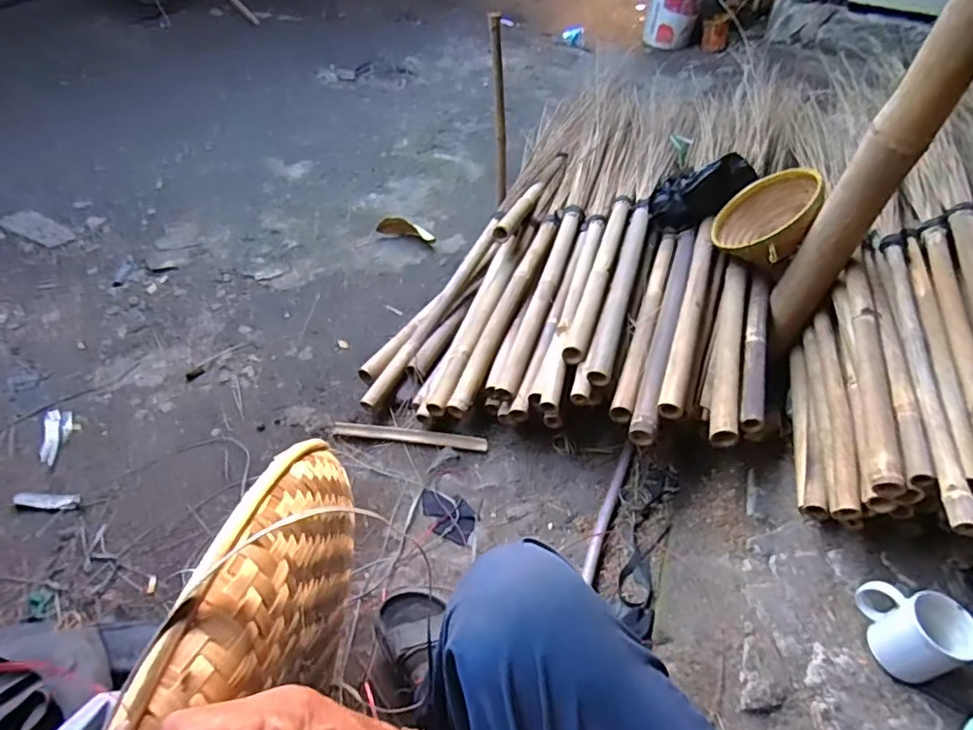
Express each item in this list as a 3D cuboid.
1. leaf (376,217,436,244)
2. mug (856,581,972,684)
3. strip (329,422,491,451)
[{"bbox_3d":[-0.228,-0.382,1.592,0.176,0.067,0.029,19,47,11],"label":"leaf"},{"bbox_3d":[0.547,0.335,0.726,0.083,0.101,0.114,-10,48,-16],"label":"mug"},{"bbox_3d":[-0.151,0.139,1.101,0.308,0.008,0.028,5,45,11],"label":"strip"}]

